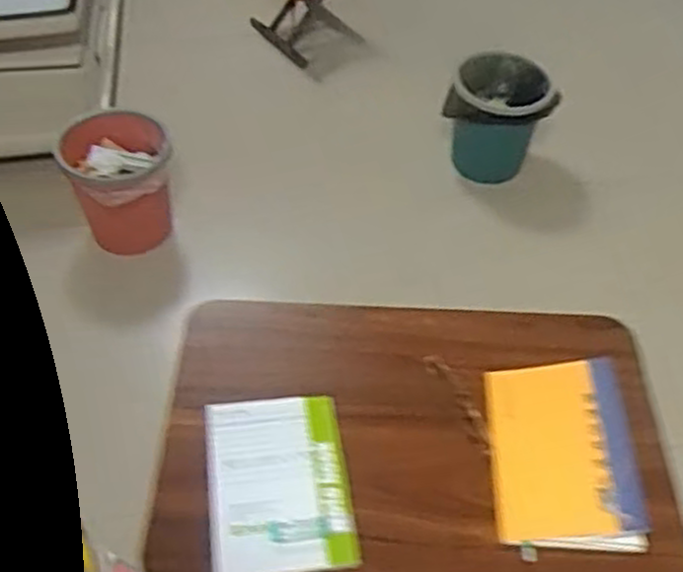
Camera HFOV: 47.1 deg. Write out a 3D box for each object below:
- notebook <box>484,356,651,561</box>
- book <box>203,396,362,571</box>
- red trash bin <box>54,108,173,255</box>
[{"bbox_3d":[0.235,0.173,0.836,0.149,0.047,0.206,0,51,-2],"label":"notebook"},{"bbox_3d":[-0.067,0.205,0.821,0.143,0.011,0.193,-7,51,-8],"label":"book"},{"bbox_3d":[-0.492,-0.222,1.759,0.224,0.250,0.228,-11,52,-11],"label":"red trash bin"}]

